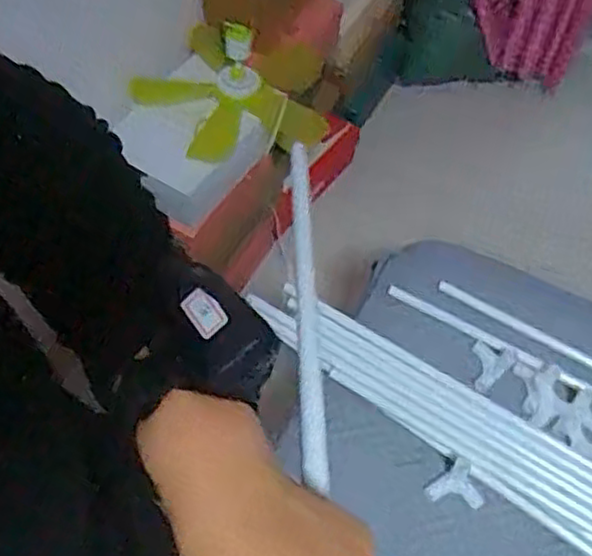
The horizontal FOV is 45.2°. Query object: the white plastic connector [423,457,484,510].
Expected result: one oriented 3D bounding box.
[{"bbox_3d":[0.198,0.260,0.866,0.063,0.015,0.057,-35,66,-19],"label":"white plastic connector"}]

